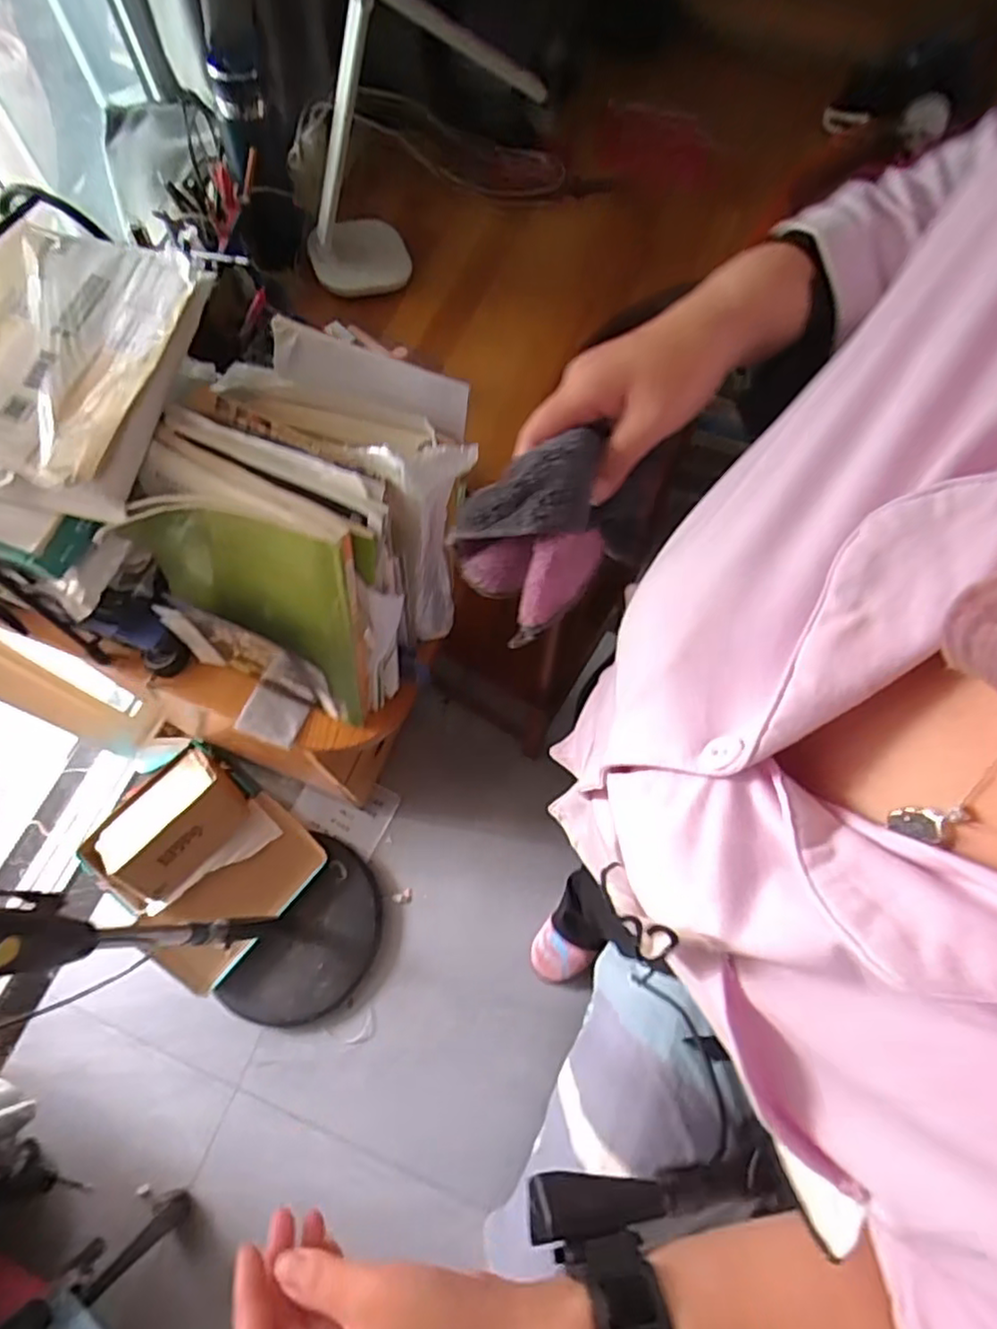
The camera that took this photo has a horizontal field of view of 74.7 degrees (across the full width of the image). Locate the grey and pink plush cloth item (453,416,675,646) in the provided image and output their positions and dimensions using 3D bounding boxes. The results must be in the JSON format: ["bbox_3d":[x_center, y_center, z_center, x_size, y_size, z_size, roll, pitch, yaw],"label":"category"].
[{"bbox_3d":[0.036,-0.072,0.385,0.103,0.106,0.071,-17,69,-7],"label":"grey and pink plush cloth item"}]

